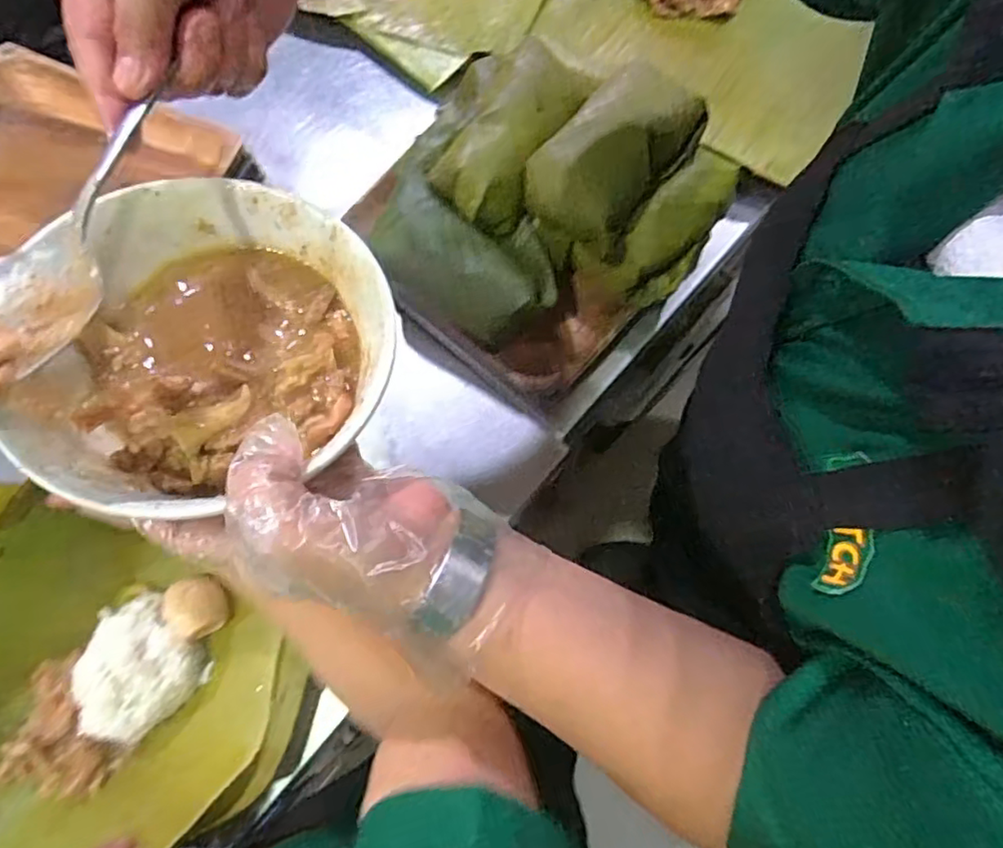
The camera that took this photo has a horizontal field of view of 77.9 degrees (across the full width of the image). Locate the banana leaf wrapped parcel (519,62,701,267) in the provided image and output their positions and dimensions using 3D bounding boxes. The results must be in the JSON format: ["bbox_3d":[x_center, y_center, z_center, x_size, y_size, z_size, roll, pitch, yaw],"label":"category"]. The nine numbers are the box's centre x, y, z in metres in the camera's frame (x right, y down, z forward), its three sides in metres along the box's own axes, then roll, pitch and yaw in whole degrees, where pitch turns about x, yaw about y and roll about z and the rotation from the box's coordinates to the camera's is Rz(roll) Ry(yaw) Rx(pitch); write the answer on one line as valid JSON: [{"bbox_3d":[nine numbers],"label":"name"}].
[{"bbox_3d":[0.086,-0.205,0.482,0.084,0.062,0.143,36,79,10],"label":"banana leaf wrapped parcel"}]

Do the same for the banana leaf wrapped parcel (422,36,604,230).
[{"bbox_3d":[0.007,-0.229,0.487,0.077,0.040,0.145,32,91,9],"label":"banana leaf wrapped parcel"}]

